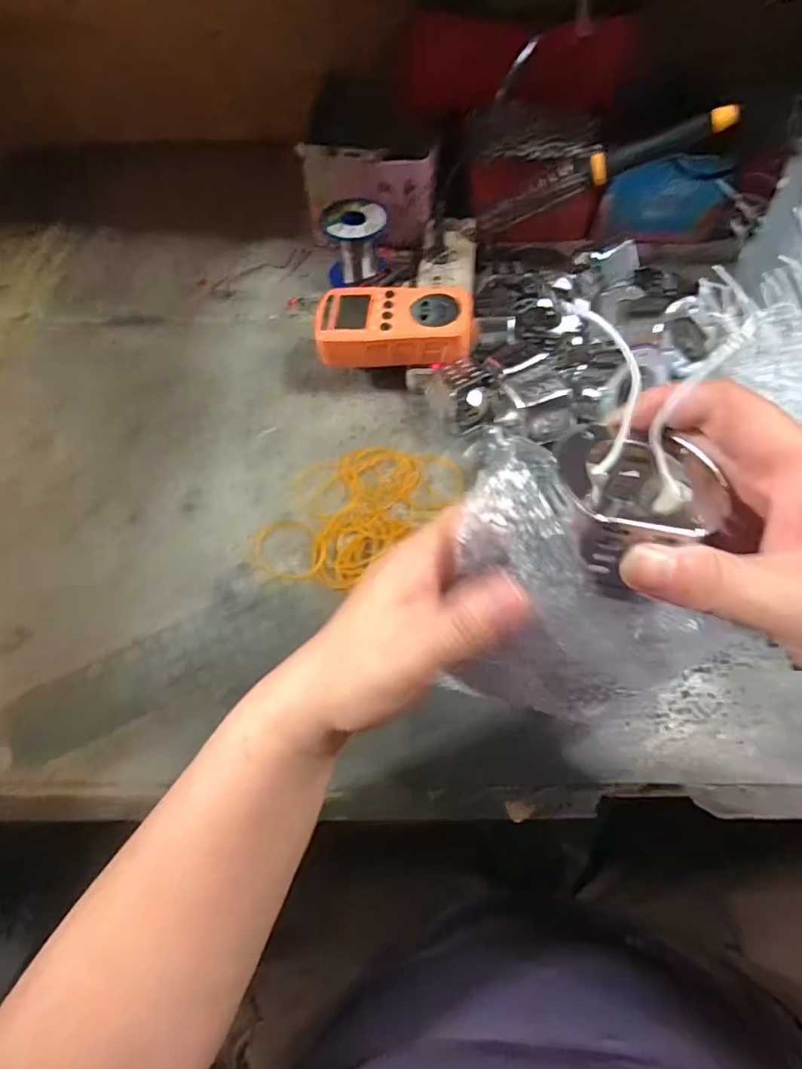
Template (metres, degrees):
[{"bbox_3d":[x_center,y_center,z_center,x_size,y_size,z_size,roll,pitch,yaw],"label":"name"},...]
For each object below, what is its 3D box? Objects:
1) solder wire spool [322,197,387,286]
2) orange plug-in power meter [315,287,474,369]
[{"bbox_3d":[-0.046,-0.294,0.539,0.059,0.069,0.059,-1,61,1],"label":"solder wire spool"},{"bbox_3d":[-0.006,-0.178,0.447,0.126,0.031,0.071,1,61,2],"label":"orange plug-in power meter"}]

